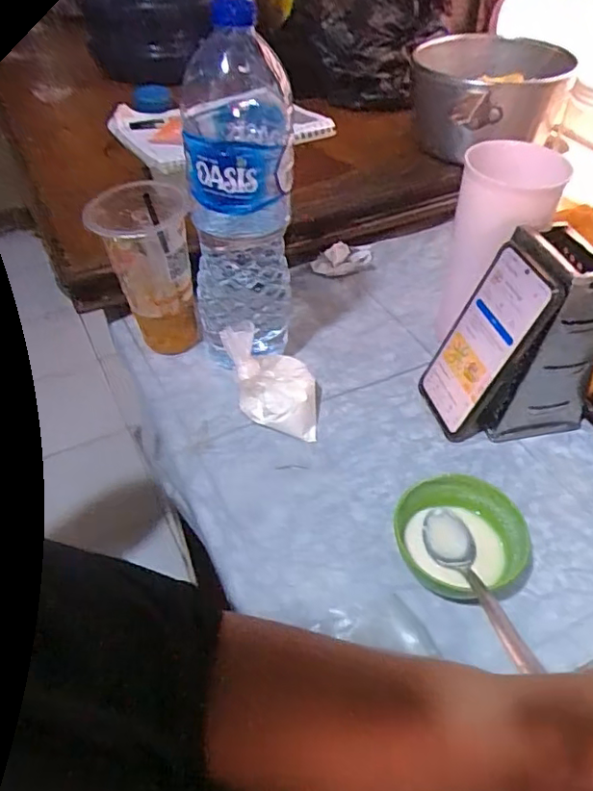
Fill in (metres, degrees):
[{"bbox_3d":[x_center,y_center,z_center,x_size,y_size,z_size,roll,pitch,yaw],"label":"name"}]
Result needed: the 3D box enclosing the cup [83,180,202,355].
[{"bbox_3d":[-0.144,-0.117,0.576,0.083,0.156,0.090,-6,46,-6],"label":"cup"}]

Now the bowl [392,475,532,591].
[{"bbox_3d":[0.118,0.108,0.440,0.088,0.049,0.087,0,46,0],"label":"bowl"}]

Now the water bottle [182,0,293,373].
[{"bbox_3d":[-0.050,-0.156,0.516,0.089,0.287,0.094,-1,46,0],"label":"water bottle"}]

